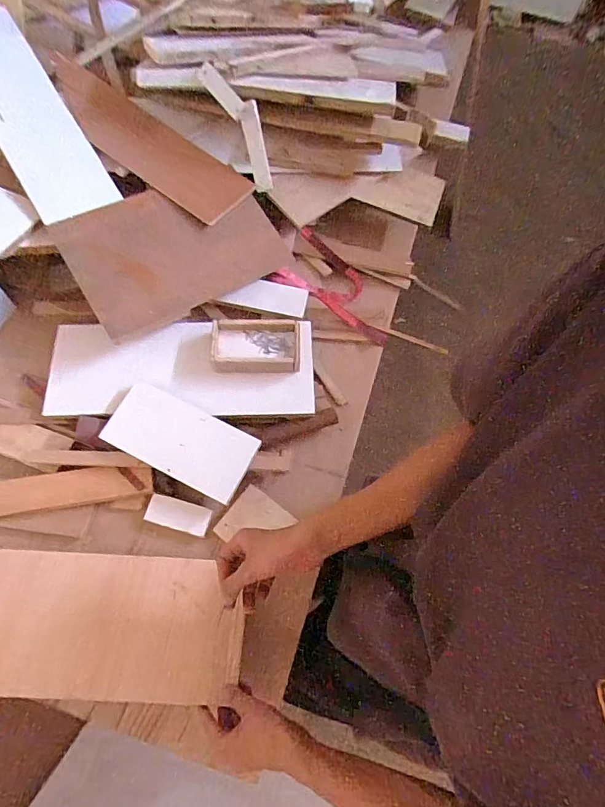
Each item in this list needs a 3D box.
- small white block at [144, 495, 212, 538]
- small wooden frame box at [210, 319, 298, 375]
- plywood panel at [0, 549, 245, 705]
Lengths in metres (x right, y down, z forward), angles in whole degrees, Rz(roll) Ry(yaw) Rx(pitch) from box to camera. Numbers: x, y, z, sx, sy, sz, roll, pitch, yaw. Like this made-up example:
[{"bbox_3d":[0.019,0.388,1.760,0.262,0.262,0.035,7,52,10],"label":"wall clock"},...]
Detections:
[{"bbox_3d":[-0.193,0.173,0.687,0.096,0.009,0.042,15,68,3],"label":"small white block"},{"bbox_3d":[-0.075,-0.094,0.737,0.147,0.036,0.087,1,68,-3],"label":"small wooden frame box"},{"bbox_3d":[-0.275,0.295,0.597,0.379,0.017,0.173,5,57,-4],"label":"plywood panel"}]

